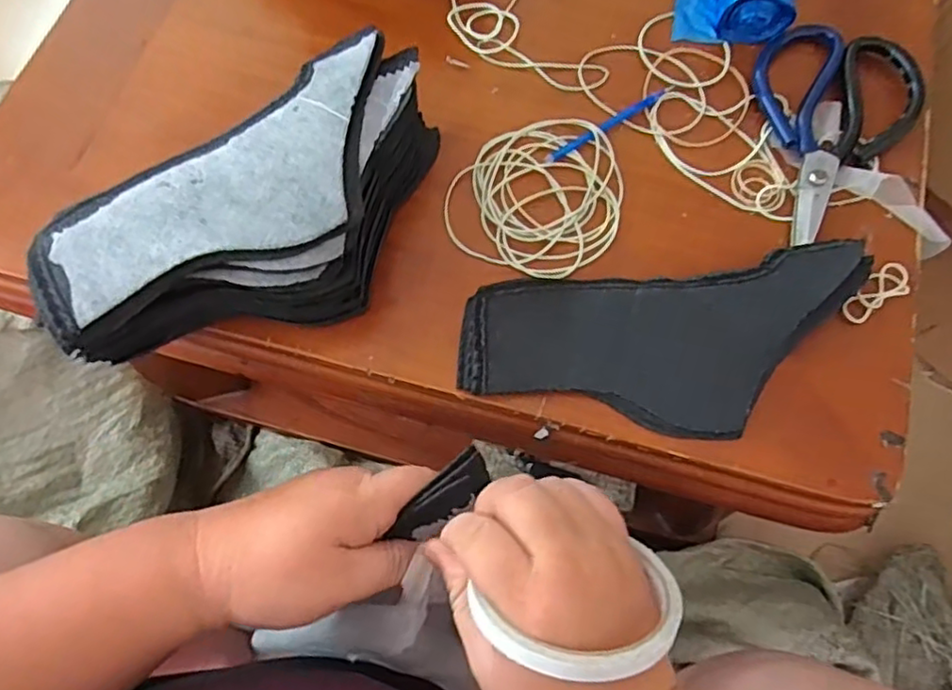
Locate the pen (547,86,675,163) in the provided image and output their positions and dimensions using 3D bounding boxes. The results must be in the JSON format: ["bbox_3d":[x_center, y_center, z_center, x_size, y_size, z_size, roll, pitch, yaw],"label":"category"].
[{"bbox_3d":[0.091,-0.150,0.434,0.105,0.007,0.008,-33,71,-10],"label":"pen"}]

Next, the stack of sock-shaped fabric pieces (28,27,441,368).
[{"bbox_3d":[-0.113,-0.069,0.373,0.237,0.077,0.108,-41,72,-12],"label":"stack of sock-shaped fabric pieces"}]

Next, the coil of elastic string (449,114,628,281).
[{"bbox_3d":[0.042,-0.100,0.419,0.104,0.006,0.115,19,71,10],"label":"coil of elastic string"}]

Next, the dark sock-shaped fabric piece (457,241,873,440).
[{"bbox_3d":[0.109,0.001,0.370,0.230,0.021,0.099,-6,69,0],"label":"dark sock-shaped fabric piece"}]

